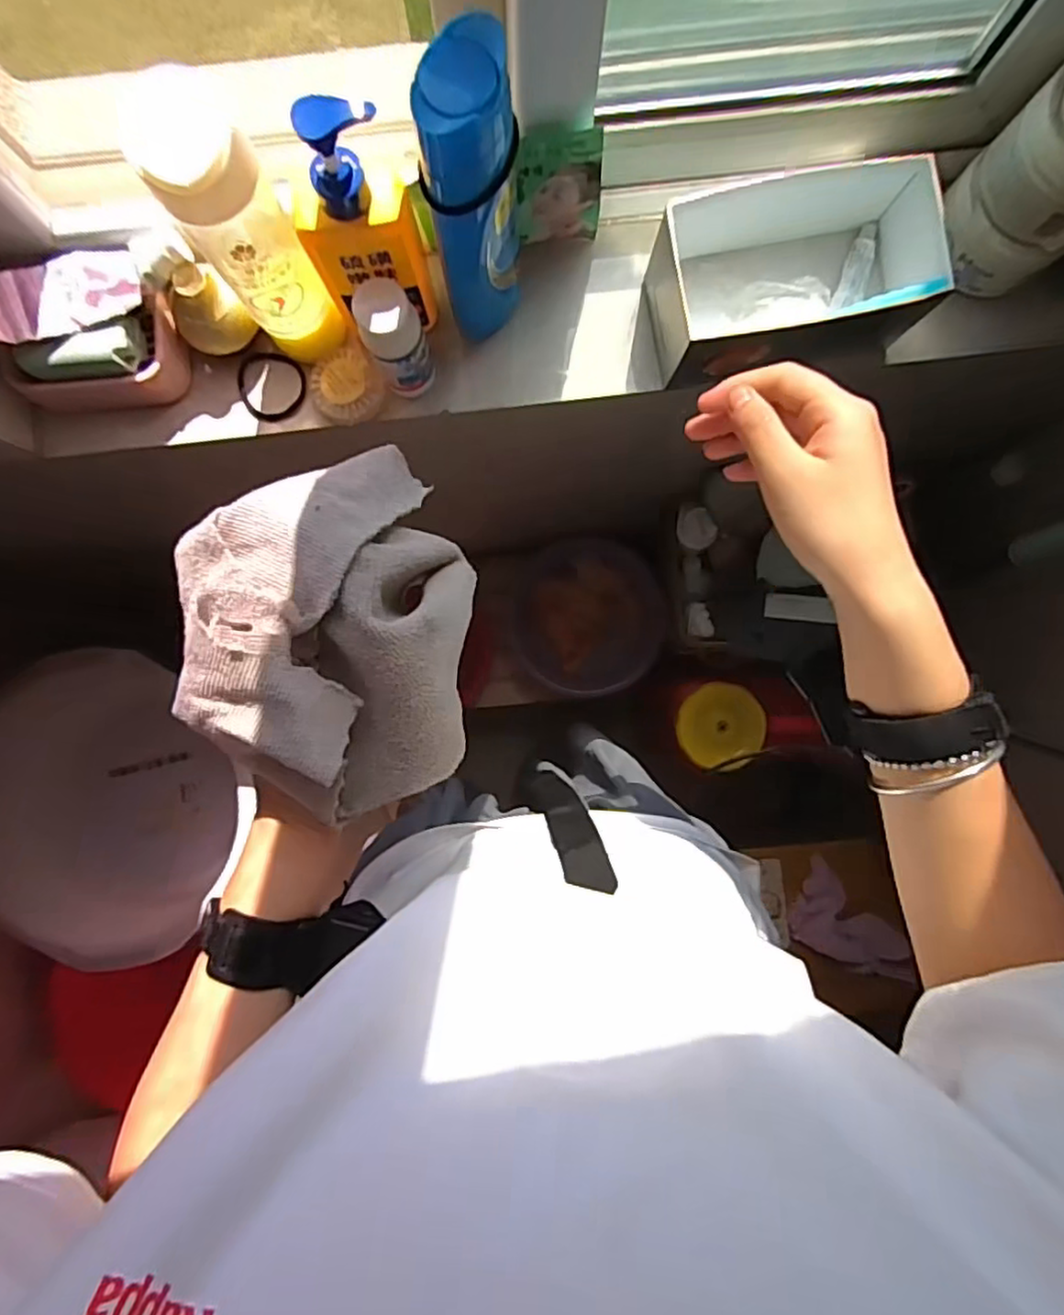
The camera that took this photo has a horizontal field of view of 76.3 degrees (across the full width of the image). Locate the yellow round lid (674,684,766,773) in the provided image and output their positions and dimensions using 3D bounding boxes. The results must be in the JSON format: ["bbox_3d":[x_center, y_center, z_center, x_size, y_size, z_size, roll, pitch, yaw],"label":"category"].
[{"bbox_3d":[0.267,0.098,0.955,0.117,0.015,0.118,3,90,0],"label":"yellow round lid"}]

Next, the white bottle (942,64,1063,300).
[{"bbox_3d":[0.361,-0.335,0.472,0.091,0.112,0.105,43,90,0],"label":"white bottle"}]

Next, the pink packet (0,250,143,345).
[{"bbox_3d":[-0.334,-0.252,0.465,0.120,0.034,0.051,-20,90,-15],"label":"pink packet"}]

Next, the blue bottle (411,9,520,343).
[{"bbox_3d":[-0.035,-0.277,0.425,0.050,0.202,0.059,3,90,0],"label":"blue bottle"}]

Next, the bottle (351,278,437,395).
[{"bbox_3d":[-0.098,-0.226,0.483,0.043,0.106,0.044,-20,90,0],"label":"bottle"}]

